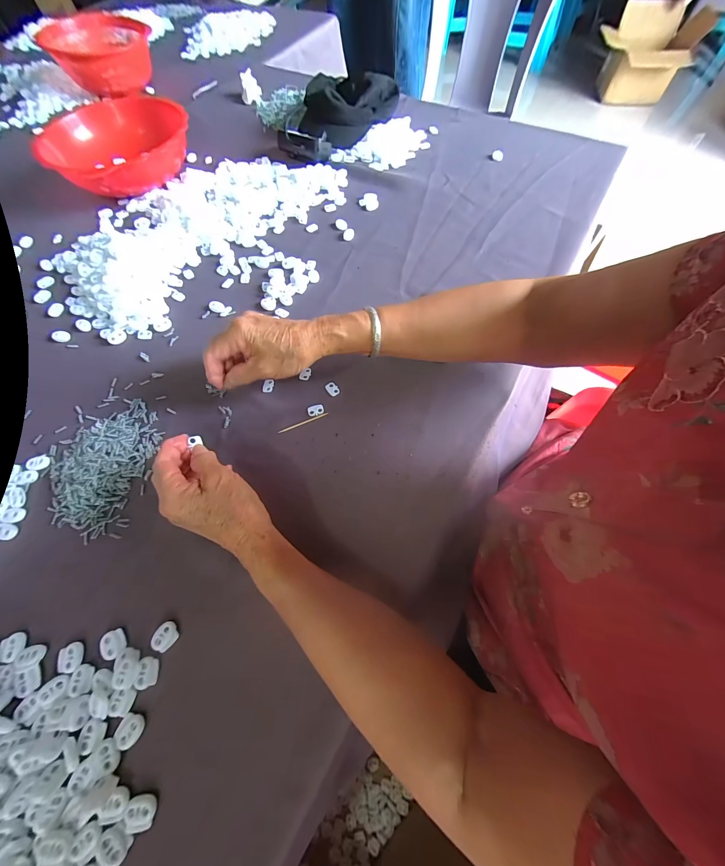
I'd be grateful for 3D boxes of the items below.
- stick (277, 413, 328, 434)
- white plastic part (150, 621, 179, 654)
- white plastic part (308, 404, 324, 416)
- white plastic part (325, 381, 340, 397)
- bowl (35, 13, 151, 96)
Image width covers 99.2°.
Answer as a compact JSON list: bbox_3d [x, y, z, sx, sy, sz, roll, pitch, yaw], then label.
[{"bbox_3d":[-0.070,-0.013,0.362,0.062,0.004,0.004,-21,66,-8],"label":"stick"},{"bbox_3d":[-0.176,0.182,0.275,0.020,0.004,0.022,34,71,16],"label":"white plastic part"},{"bbox_3d":[-0.056,-0.028,0.368,0.019,0.004,0.013,-16,66,-6],"label":"white plastic part"},{"bbox_3d":[-0.037,-0.054,0.379,0.013,0.004,0.019,-32,68,-12],"label":"white plastic part"},{"bbox_3d":[-0.638,-0.930,0.760,0.208,0.088,0.243,-36,69,-14],"label":"bowl"}]

